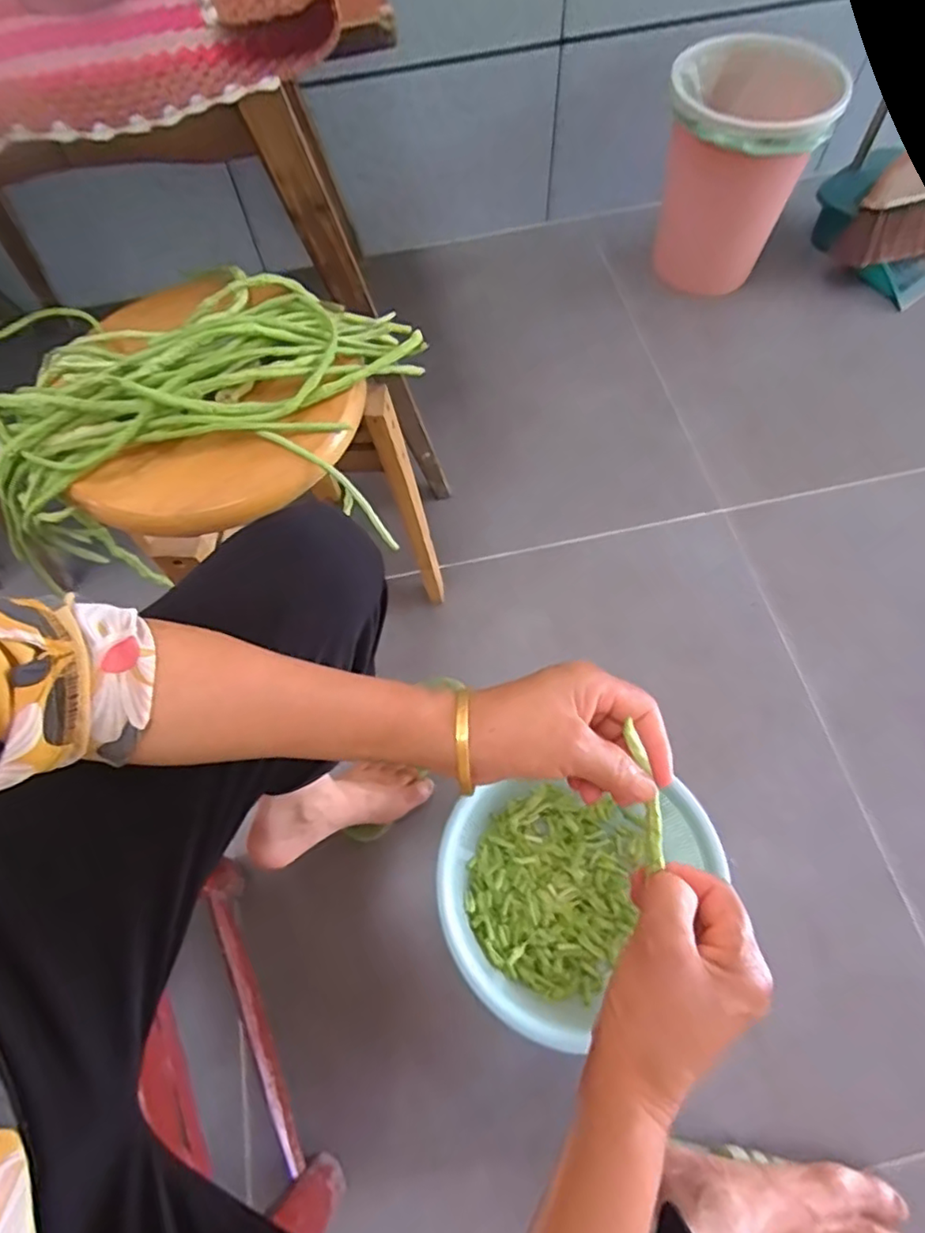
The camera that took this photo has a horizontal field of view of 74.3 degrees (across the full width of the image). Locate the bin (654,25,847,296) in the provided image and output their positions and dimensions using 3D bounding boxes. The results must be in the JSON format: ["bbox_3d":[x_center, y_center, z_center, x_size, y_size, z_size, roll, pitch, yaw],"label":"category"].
[{"bbox_3d":[0.457,-0.782,1.091,0.251,0.294,0.220,22,68,13],"label":"bin"}]

